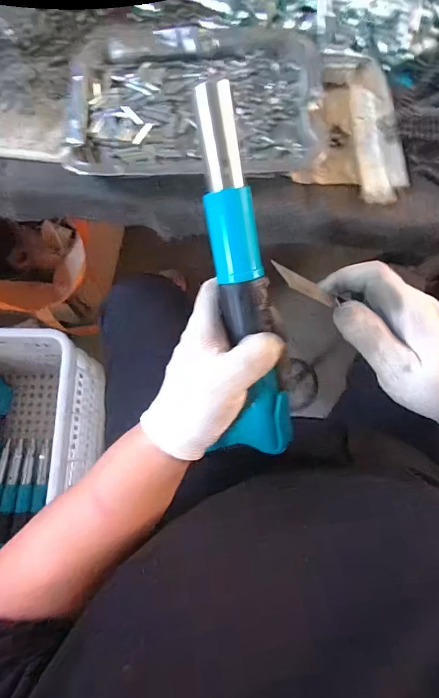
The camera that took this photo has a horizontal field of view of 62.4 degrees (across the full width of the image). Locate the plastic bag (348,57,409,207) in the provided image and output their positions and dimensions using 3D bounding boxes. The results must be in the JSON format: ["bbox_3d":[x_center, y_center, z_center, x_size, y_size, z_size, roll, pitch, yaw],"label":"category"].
[{"bbox_3d":[0.166,-0.229,0.385,0.047,0.013,0.171,-1,76,-1],"label":"plastic bag"}]

